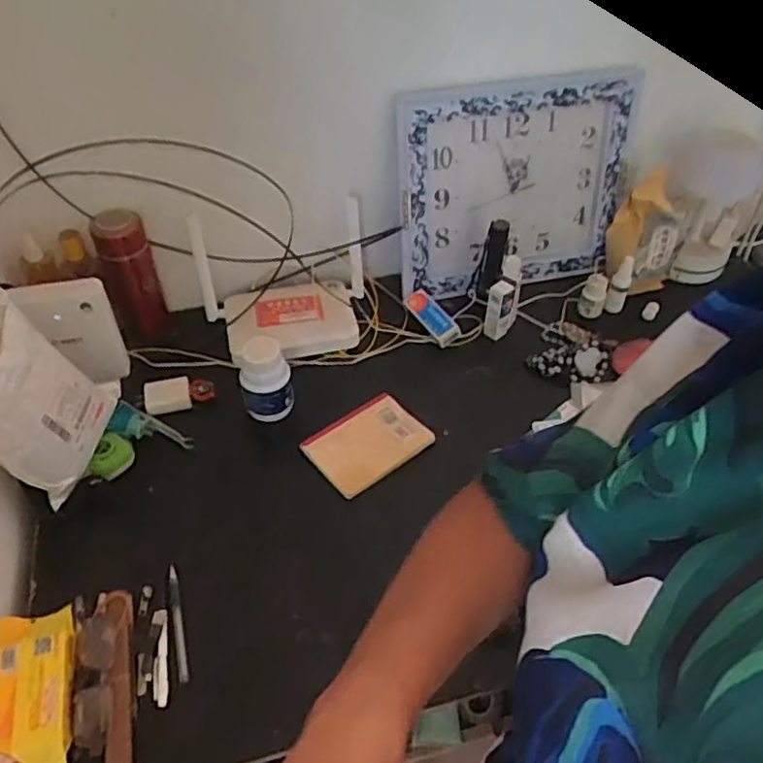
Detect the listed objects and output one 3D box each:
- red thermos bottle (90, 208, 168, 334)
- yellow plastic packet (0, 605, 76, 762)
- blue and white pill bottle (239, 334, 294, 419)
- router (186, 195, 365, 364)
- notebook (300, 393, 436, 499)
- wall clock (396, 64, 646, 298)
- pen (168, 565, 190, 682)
[{"bbox_3d":[-0.363,-0.155,0.949,0.072,0.183,0.088,-14,48,-13],"label":"red thermos bottle"},{"bbox_3d":[-0.343,0.292,0.632,0.078,0.027,0.154,-12,48,-11],"label":"yellow plastic packet"},{"bbox_3d":[-0.152,-0.001,0.870,0.067,0.105,0.061,-2,46,-2],"label":"blue and white pill bottle"},{"bbox_3d":[-0.137,-0.135,0.967,0.254,0.152,0.183,-10,47,-10],"label":"router"},{"bbox_3d":[-0.021,0.080,0.868,0.148,0.021,0.113,-33,55,-28],"label":"notebook"},{"bbox_3d":[0.205,-0.301,1.006,0.358,0.316,0.032,-12,39,-11],"label":"wall clock"},{"bbox_3d":[-0.217,0.255,0.698,0.013,0.006,0.131,-13,50,-15],"label":"pen"}]

